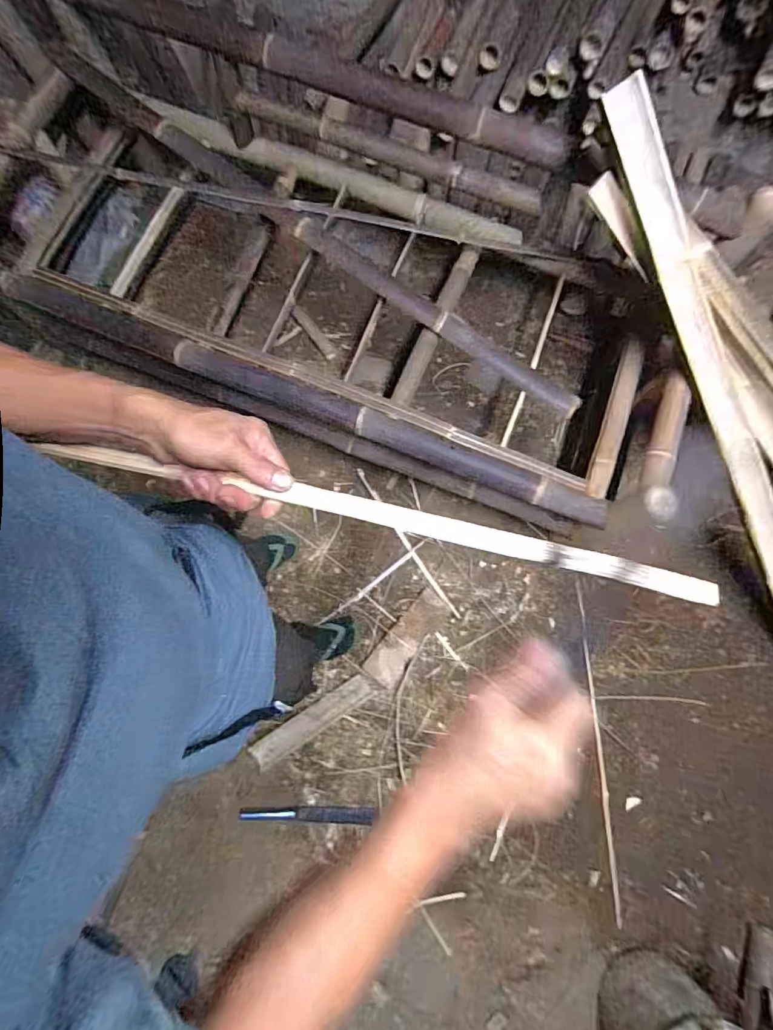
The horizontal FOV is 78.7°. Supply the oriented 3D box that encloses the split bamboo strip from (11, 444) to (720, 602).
[{"bbox_3d":[-0.016,-0.002,0.392,0.562,0.012,0.023,12,78,4],"label":"split bamboo strip"}]

